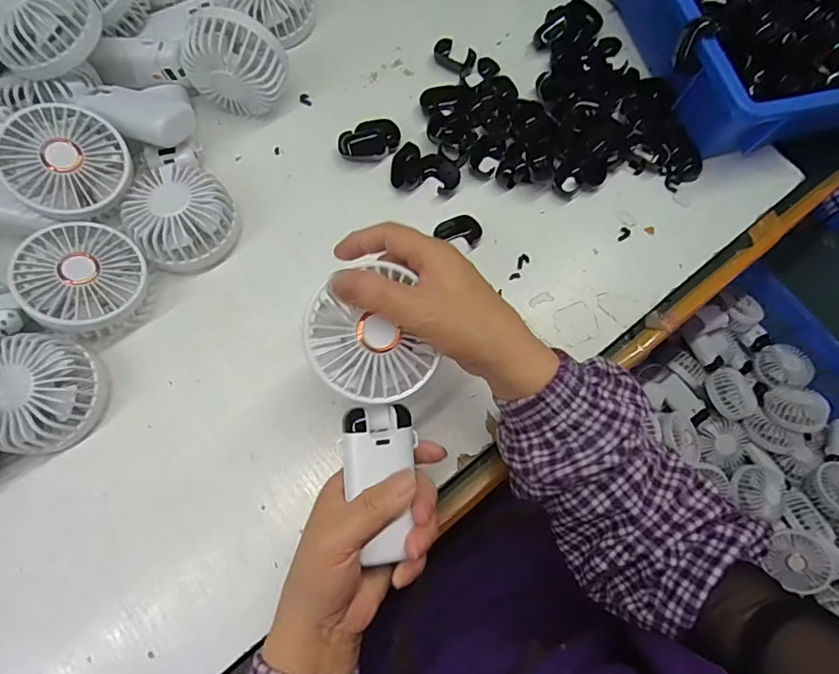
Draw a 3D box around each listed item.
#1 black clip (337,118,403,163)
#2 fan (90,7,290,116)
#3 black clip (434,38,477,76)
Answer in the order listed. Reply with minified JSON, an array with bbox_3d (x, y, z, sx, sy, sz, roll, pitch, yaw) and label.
[{"bbox_3d":[-0.047,-0.184,0.460,0.059,0.019,0.034,-33,78,-12],"label":"black clip"},{"bbox_3d":[-0.204,-0.245,0.441,0.170,0.087,0.052,7,73,-1],"label":"fan"},{"bbox_3d":[0.035,-0.284,0.498,0.044,0.008,0.031,38,75,8],"label":"black clip"}]

